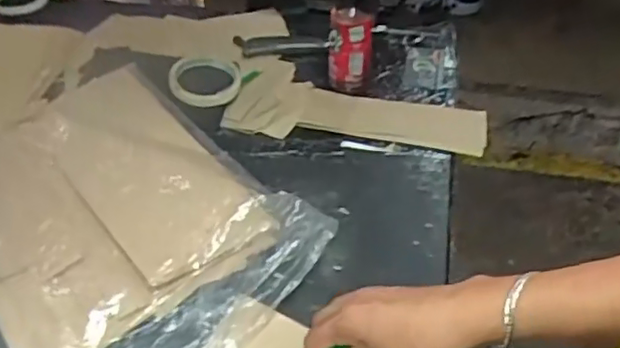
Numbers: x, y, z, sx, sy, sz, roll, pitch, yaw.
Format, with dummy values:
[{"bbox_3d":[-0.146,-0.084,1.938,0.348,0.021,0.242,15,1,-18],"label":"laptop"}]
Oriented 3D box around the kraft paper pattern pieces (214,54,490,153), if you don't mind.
[{"bbox_3d":[0.065,-0.094,0.816,0.318,0.019,0.163,8,45,10],"label":"kraft paper pattern pieces"}]

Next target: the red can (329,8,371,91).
[{"bbox_3d":[0.052,-0.165,0.807,0.055,0.109,0.045,2,44,4],"label":"red can"}]

